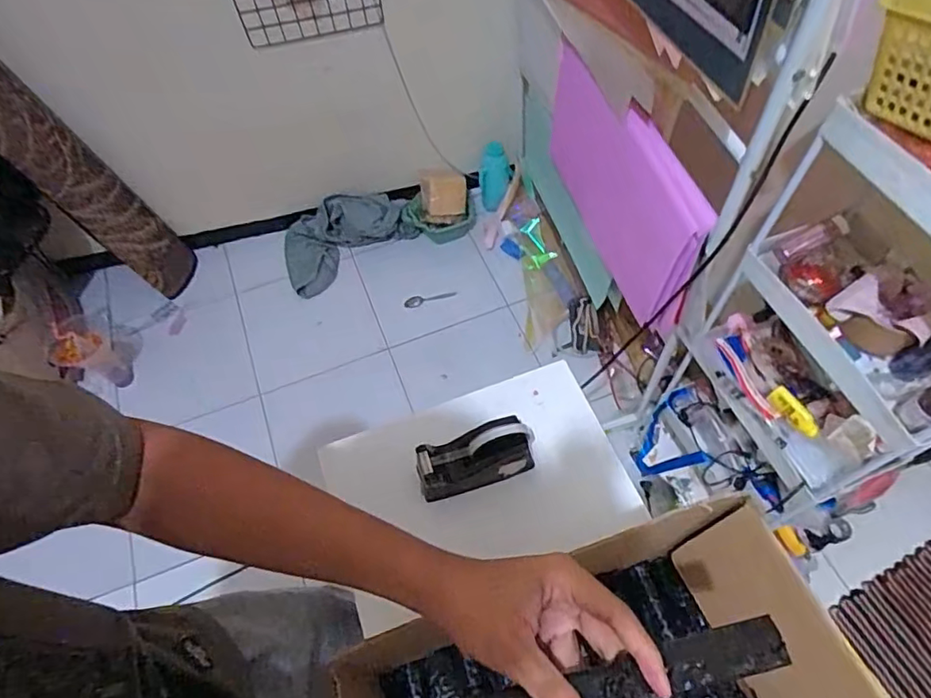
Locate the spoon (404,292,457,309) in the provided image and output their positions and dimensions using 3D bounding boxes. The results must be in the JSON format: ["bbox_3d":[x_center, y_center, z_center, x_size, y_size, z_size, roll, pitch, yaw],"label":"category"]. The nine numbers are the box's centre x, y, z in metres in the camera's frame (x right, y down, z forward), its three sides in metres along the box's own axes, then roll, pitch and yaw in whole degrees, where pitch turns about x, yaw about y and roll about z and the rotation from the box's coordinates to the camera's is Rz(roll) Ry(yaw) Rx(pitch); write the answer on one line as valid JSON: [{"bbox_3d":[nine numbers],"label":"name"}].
[{"bbox_3d":[-0.108,-0.154,1.755,0.161,0.017,0.034,-13,60,-5],"label":"spoon"}]

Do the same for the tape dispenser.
[{"bbox_3d":[0.015,0.141,0.753,0.156,0.081,0.058,-17,60,-7],"label":"tape dispenser"}]

